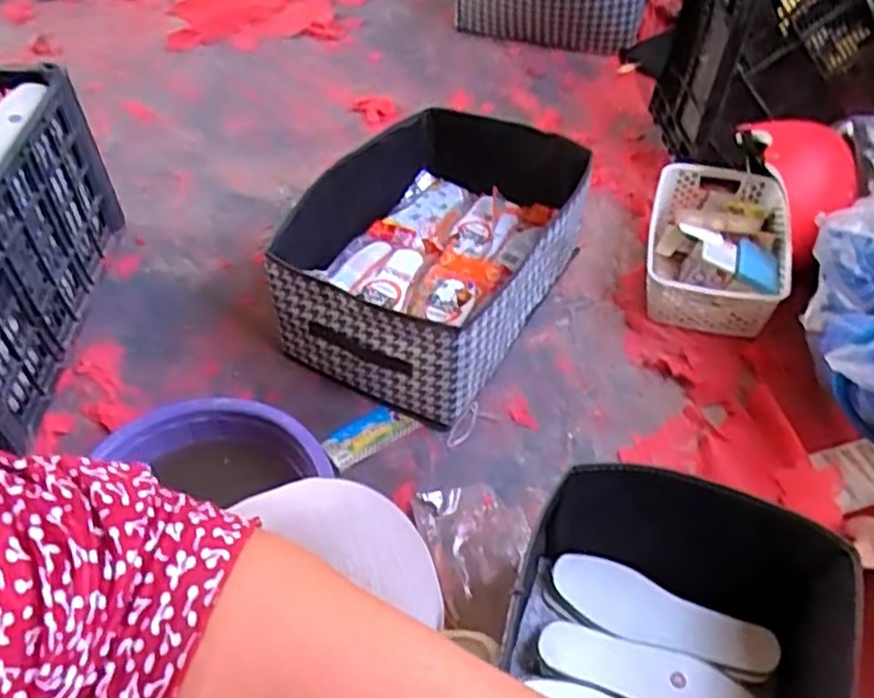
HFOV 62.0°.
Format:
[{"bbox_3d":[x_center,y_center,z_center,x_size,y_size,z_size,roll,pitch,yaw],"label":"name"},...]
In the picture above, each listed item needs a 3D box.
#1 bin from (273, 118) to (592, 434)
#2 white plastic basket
[{"bbox_3d":[-0.003,-0.147,1.038,0.325,0.183,0.443,26,57,18],"label":"bin"},{"bbox_3d":[0.423,-0.163,1.109,0.195,0.092,0.294,14,54,10],"label":"white plastic basket"}]

